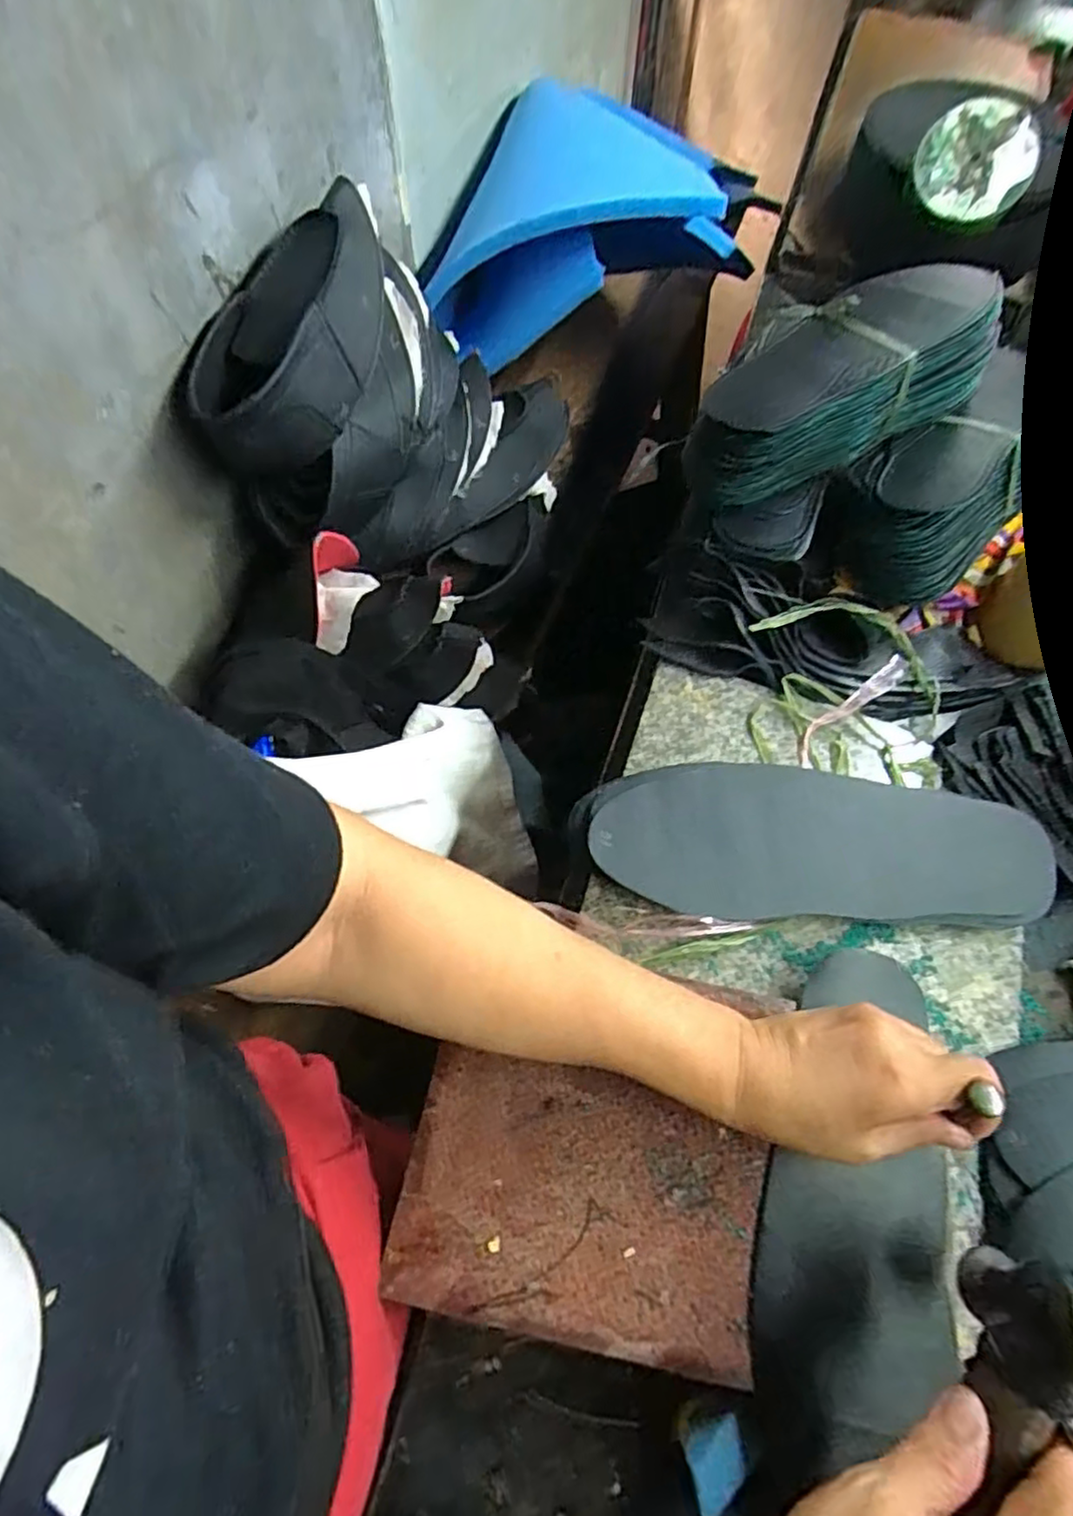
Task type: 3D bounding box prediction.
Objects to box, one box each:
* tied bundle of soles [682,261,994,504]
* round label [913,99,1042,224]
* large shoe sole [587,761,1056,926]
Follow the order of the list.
[{"bbox_3d":[0.233,-0.292,0.538,0.266,0.075,0.102,-28,68,-13],"label":"tied bundle of soles"},{"bbox_3d":[0.406,-0.554,0.640,0.097,0.011,0.093,3,102,14],"label":"round label"},{"bbox_3d":[0.178,0.050,0.439,0.277,0.019,0.101,2,65,0],"label":"large shoe sole"}]

